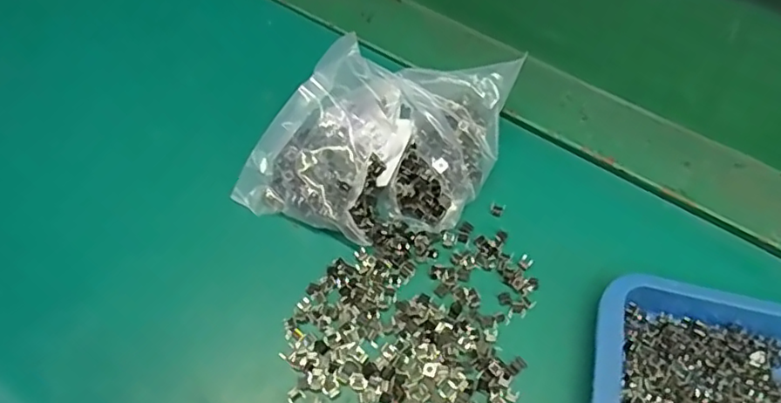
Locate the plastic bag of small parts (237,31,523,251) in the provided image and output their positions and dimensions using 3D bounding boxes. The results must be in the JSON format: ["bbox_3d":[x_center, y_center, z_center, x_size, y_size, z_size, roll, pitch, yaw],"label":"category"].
[{"bbox_3d":[-0.004,-0.032,0.336,0.170,0.069,0.085,-12,62,-6],"label":"plastic bag of small parts"}]

